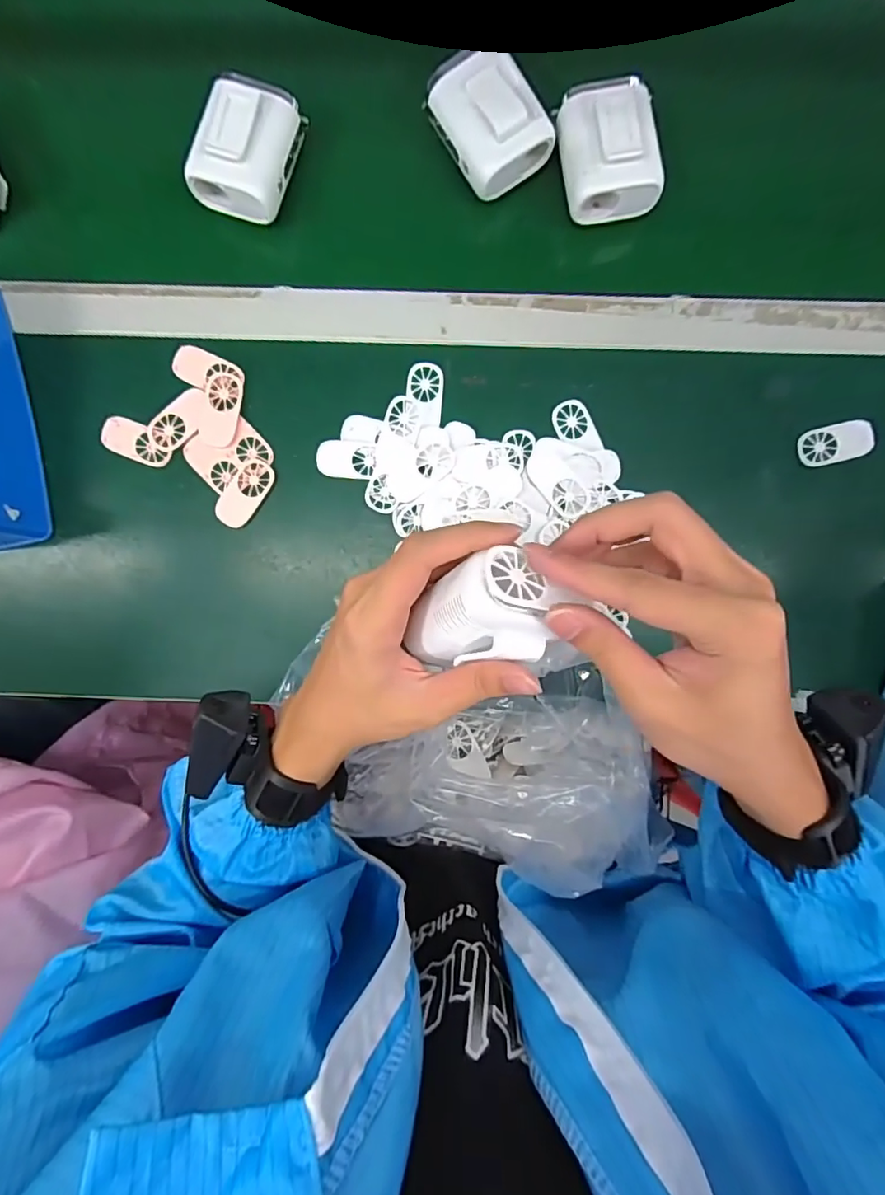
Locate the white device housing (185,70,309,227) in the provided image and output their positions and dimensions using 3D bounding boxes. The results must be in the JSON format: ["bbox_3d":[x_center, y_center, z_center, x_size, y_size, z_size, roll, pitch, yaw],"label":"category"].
[{"bbox_3d":[-0.146,-0.338,0.398,0.062,0.038,0.093,22,94,-4],"label":"white device housing"}]

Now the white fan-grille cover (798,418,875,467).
[{"bbox_3d":[0.316,-0.124,0.427,0.056,0.006,0.030,-13,95,-1],"label":"white fan-grille cover"}]

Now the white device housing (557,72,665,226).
[{"bbox_3d":[0.124,-0.333,0.391,0.065,0.035,0.087,-9,95,-1],"label":"white device housing"}]

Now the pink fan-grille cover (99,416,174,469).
[{"bbox_3d":[-0.248,-0.126,0.430,0.056,0.004,0.028,22,94,-4],"label":"pink fan-grille cover"}]

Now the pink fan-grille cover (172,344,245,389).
[{"bbox_3d":[-0.189,-0.182,0.427,0.058,0.004,0.029,22,94,-4],"label":"pink fan-grille cover"}]

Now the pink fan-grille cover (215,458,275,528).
[{"bbox_3d":[-0.159,-0.084,0.430,0.029,0.005,0.058,33,93,-4],"label":"pink fan-grille cover"}]

